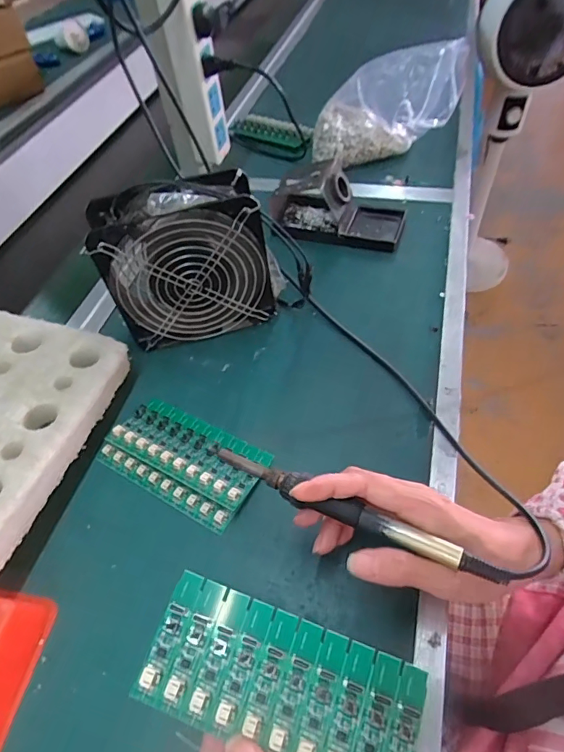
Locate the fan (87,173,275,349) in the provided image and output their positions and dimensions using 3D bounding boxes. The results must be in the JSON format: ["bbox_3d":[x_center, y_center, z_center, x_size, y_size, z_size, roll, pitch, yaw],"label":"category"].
[{"bbox_3d":[-0.088,-0.108,0.446,0.152,0.154,0.056,-15,52,-5],"label":"fan"}]

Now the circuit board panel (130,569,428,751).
[{"bbox_3d":[-0.001,0.154,0.230,0.135,0.006,0.062,17,64,11],"label":"circuit board panel"}]

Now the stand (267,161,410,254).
[{"bbox_3d":[0.069,-0.215,0.567,0.161,0.065,0.083,12,55,16],"label":"stand"}]

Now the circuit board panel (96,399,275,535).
[{"bbox_3d":[-0.085,0.069,0.397,0.138,0.018,0.077,23,58,22],"label":"circuit board panel"}]

